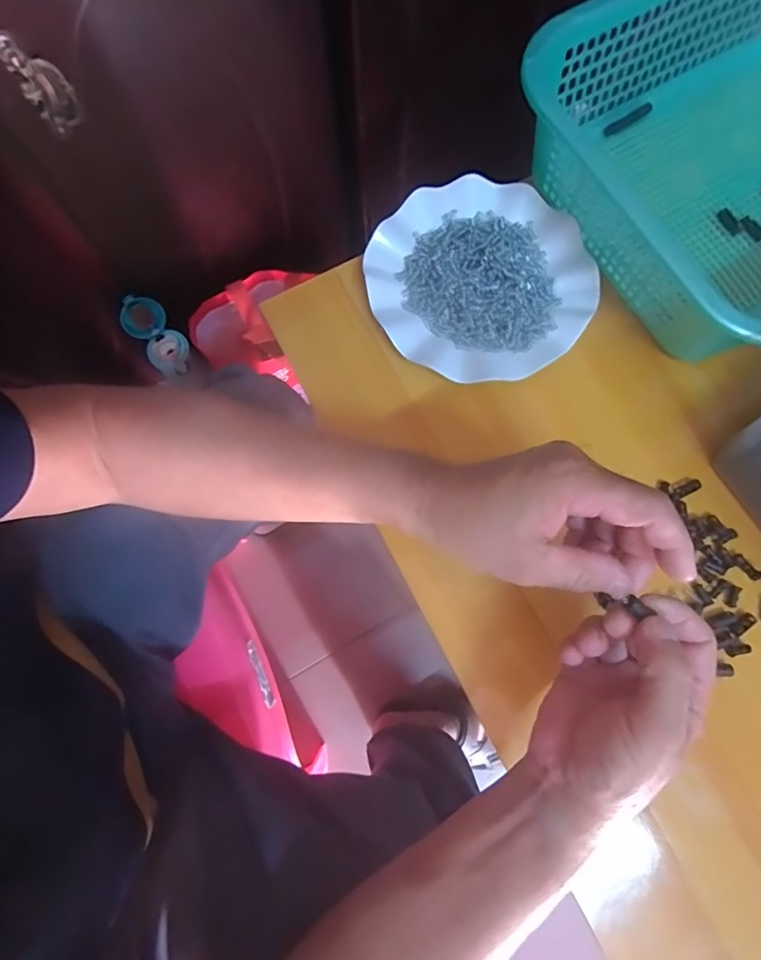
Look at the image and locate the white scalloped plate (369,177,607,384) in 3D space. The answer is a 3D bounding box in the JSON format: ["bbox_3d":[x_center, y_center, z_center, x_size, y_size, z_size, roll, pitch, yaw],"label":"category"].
[{"bbox_3d":[0.084,-0.170,0.418,0.183,0.015,0.178,0,78,0],"label":"white scalloped plate"}]

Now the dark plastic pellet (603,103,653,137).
[{"bbox_3d":[0.232,-0.337,0.463,0.051,0.008,0.008,-30,80,-6],"label":"dark plastic pellet"}]

